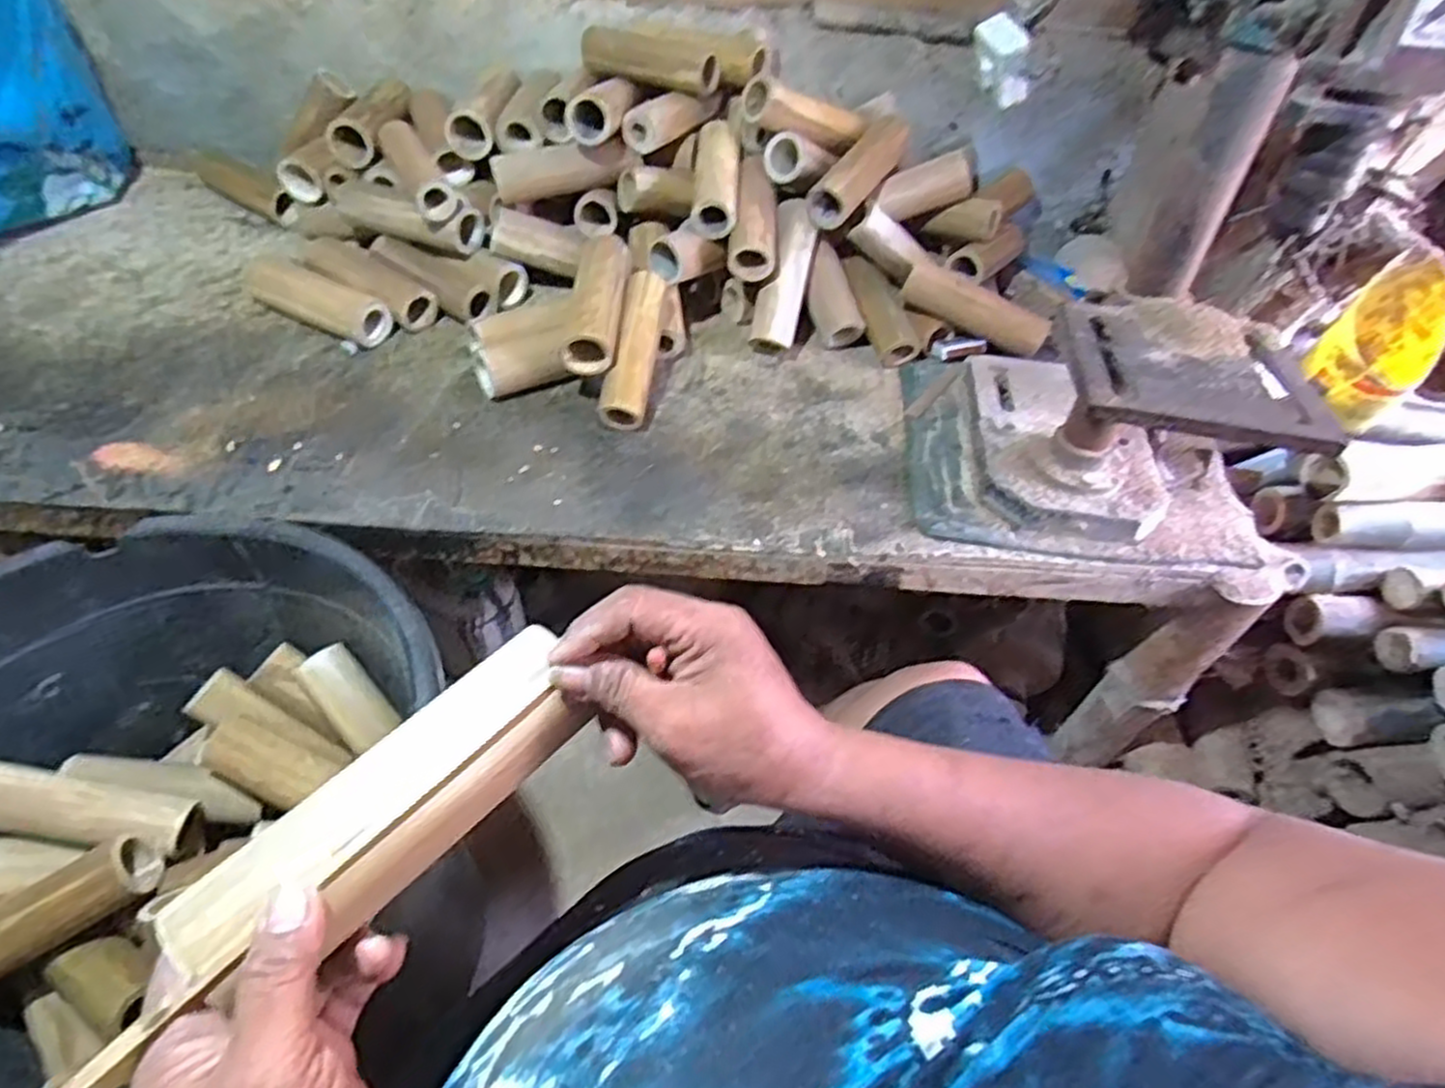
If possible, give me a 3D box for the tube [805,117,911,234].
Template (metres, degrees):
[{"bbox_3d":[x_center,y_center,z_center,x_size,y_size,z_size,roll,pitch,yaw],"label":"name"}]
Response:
[{"bbox_3d":[0.174,-0.463,0.944,0.061,0.056,0.182,30,68,21],"label":"tube"}]

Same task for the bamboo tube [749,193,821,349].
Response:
[{"bbox_3d":[0.077,-0.327,0.935,0.053,0.042,0.178,14,92,8],"label":"bamboo tube"}]

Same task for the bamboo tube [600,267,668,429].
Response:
[{"bbox_3d":[-0.095,-0.218,0.839,0.044,0.050,0.182,7,72,2],"label":"bamboo tube"}]

